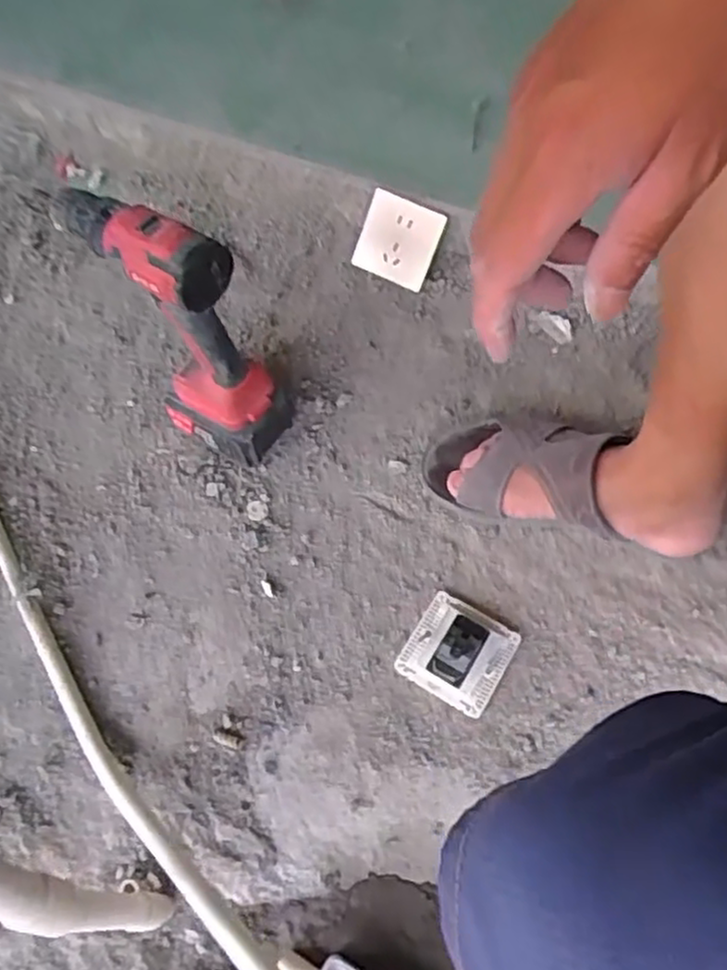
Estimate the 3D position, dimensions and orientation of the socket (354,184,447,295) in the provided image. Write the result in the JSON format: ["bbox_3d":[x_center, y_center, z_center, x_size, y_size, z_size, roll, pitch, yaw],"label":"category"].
[{"bbox_3d":[0.038,-0.264,0.799,0.084,0.085,0.017,22,31,0],"label":"socket"}]

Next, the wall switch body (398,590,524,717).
[{"bbox_3d":[0.081,0.139,0.623,0.085,0.029,0.082,28,67,15],"label":"wall switch body"}]

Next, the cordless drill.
[{"bbox_3d":[-0.162,-0.129,0.636,0.178,0.245,0.062,29,68,15],"label":"cordless drill"}]

